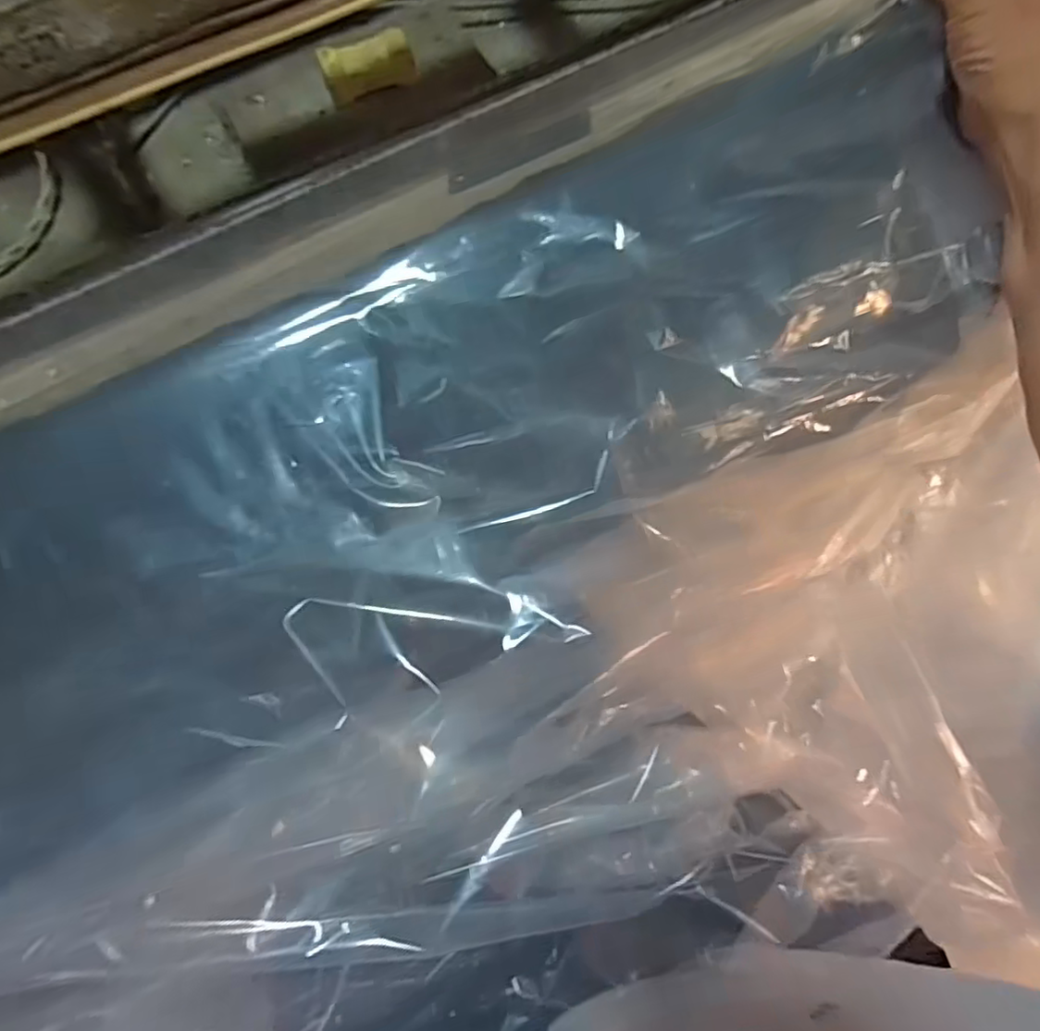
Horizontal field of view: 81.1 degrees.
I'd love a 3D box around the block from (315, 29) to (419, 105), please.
[{"bbox_3d":[-0.083,-0.246,0.334,0.048,0.019,0.021,-18,76,-5],"label":"block"}]

